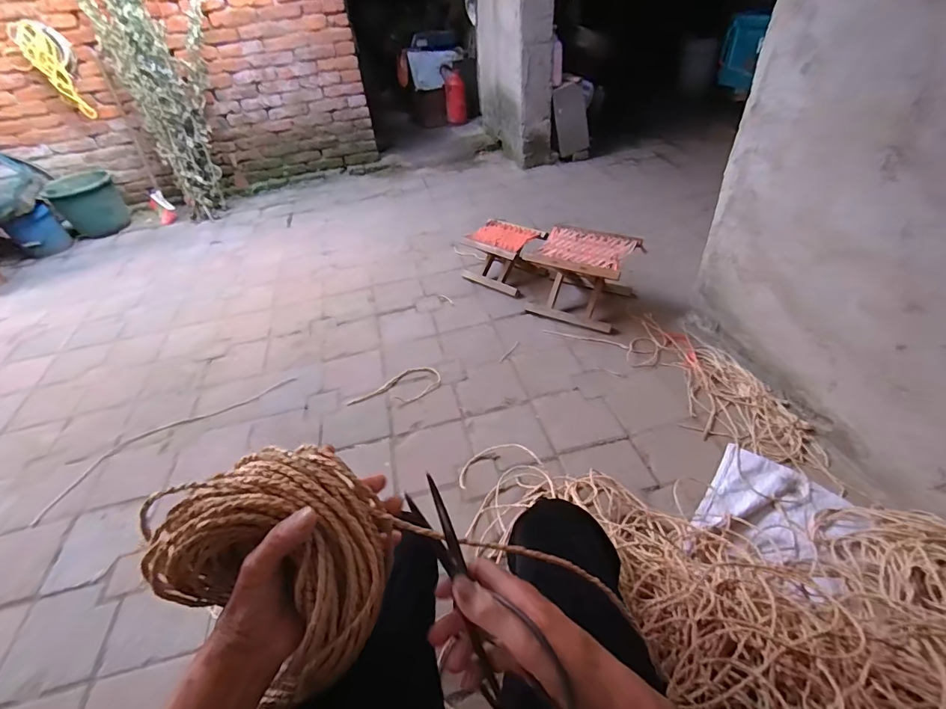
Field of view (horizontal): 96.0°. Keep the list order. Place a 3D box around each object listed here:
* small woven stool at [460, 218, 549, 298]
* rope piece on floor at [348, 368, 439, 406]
[{"bbox_3d":[0.123,-0.393,1.727,0.295,0.198,0.234,28,52,31],"label":"small woven stool"},{"bbox_3d":[-0.231,0.113,1.318,0.274,0.012,0.135,-32,48,-26],"label":"rope piece on floor"}]

